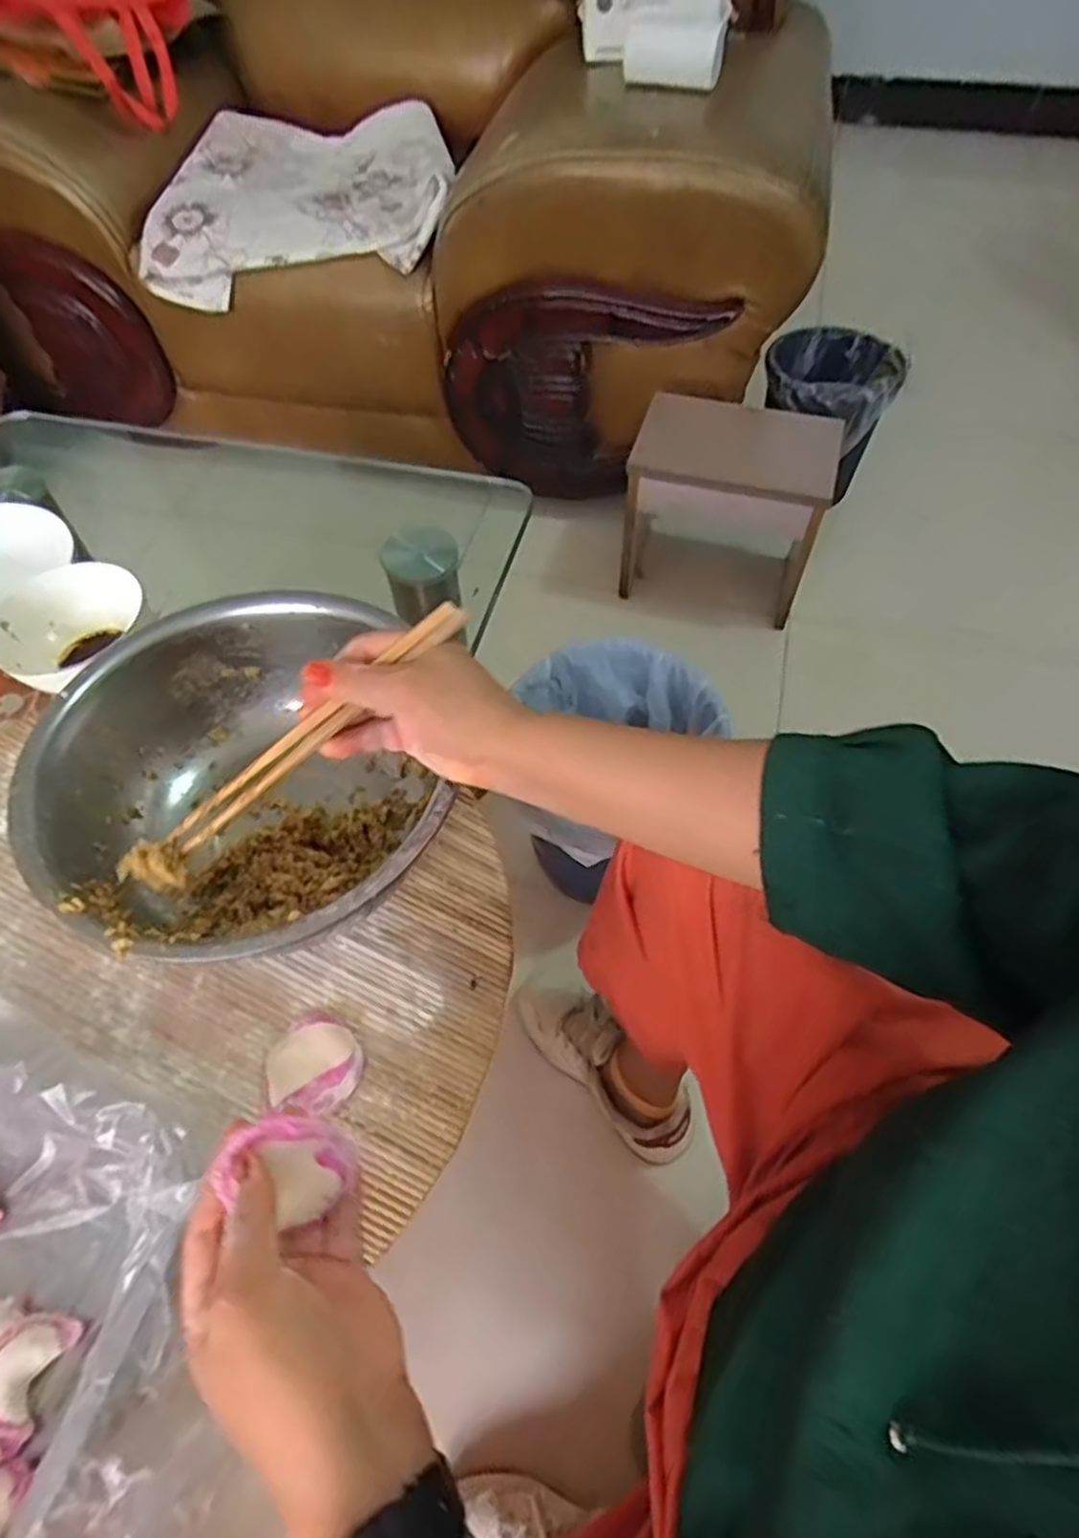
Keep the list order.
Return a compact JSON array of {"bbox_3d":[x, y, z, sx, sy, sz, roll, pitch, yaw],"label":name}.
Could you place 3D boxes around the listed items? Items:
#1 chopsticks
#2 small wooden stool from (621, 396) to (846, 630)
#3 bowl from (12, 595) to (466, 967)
[{"bbox_3d":[-0.126,-0.023,0.425,0.208,0.015,0.017,-39,61,5],"label":"chopsticks"},{"bbox_3d":[0.292,-0.408,1.210,0.295,0.275,0.175,12,57,8],"label":"small wooden stool"},{"bbox_3d":[-0.196,0.019,0.538,0.271,0.114,0.274,-16,58,-10],"label":"bowl"}]

